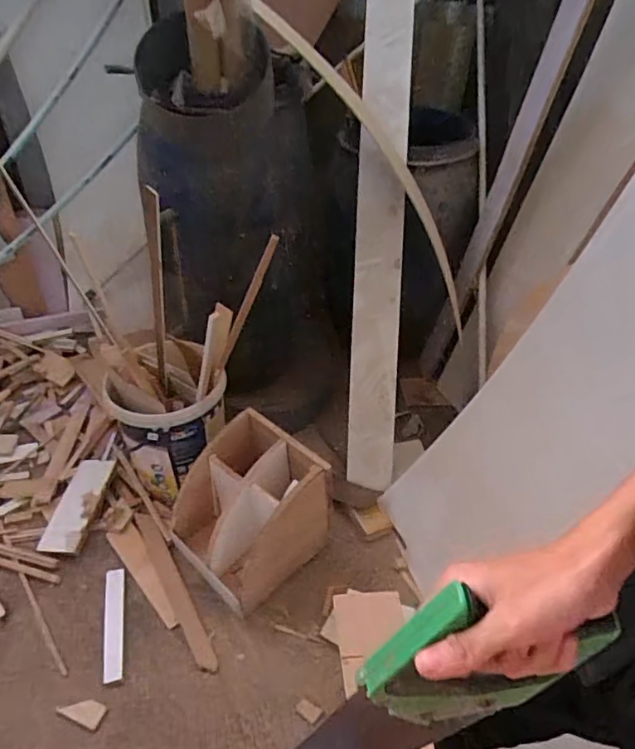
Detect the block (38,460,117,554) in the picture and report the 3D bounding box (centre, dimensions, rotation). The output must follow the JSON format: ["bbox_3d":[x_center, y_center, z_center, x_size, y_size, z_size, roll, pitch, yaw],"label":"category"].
[{"bbox_3d":[-0.672,0.362,1.545,0.113,0.031,0.289,7,49,1],"label":"block"}]

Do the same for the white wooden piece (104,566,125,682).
[{"bbox_3d":[-0.496,0.605,1.333,0.045,0.019,0.263,3,46,-22],"label":"white wooden piece"}]

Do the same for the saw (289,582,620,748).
[{"bbox_3d":[0.038,0.283,0.424,0.108,0.403,0.030,23,30,-24],"label":"saw"}]

